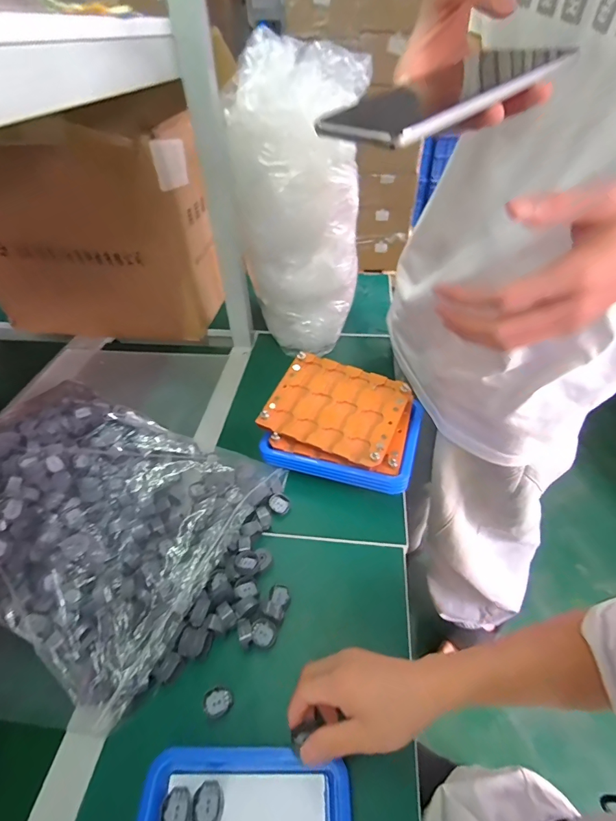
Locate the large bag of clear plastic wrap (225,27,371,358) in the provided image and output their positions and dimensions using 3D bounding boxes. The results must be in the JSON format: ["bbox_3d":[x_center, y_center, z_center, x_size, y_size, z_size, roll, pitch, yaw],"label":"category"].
[{"bbox_3d":[-0.007,-0.348,0.700,0.170,0.440,0.193,17,48,23],"label":"large bag of clear plastic wrap"}]

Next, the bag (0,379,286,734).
[{"bbox_3d":[-0.285,0.110,0.511,0.401,0.099,0.321,17,48,23],"label":"bag"}]

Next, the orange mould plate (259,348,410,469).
[{"bbox_3d":[0.040,-0.009,0.574,0.188,0.011,0.146,20,62,18],"label":"orange mould plate"}]

